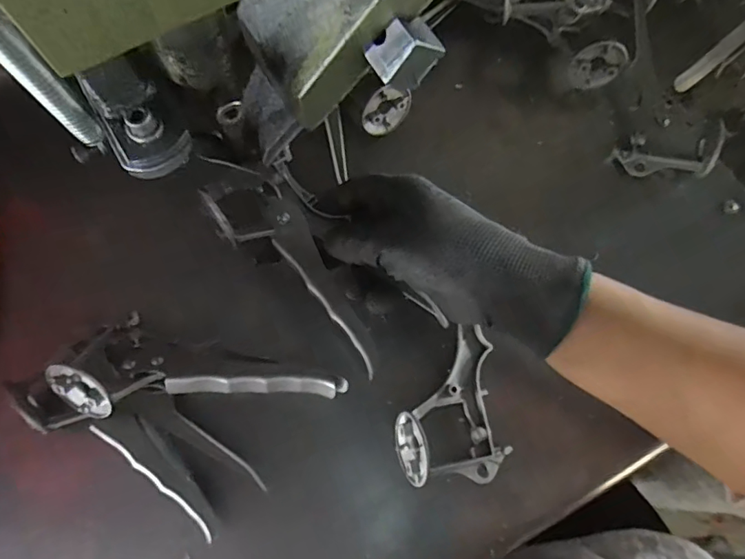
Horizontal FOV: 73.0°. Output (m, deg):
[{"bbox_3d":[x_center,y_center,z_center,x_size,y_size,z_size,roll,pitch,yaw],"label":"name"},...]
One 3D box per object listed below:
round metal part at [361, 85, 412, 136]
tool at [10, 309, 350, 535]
[{"bbox_3d":[0.011,-0.130,0.389,0.040,0.038,0.006,-15,48,-14],"label":"round metal part"},{"bbox_3d":[-0.124,0.076,0.318,0.168,0.047,0.109,27,76,5],"label":"tool"}]

